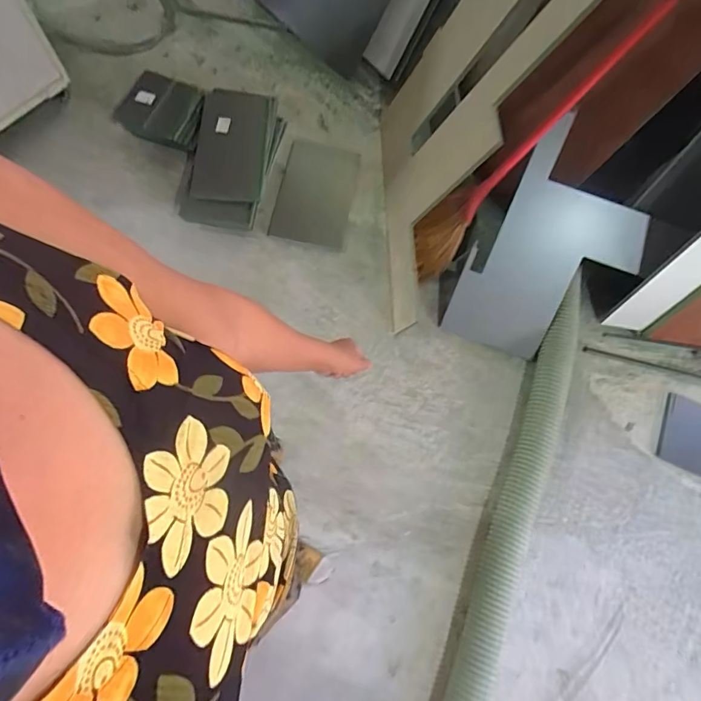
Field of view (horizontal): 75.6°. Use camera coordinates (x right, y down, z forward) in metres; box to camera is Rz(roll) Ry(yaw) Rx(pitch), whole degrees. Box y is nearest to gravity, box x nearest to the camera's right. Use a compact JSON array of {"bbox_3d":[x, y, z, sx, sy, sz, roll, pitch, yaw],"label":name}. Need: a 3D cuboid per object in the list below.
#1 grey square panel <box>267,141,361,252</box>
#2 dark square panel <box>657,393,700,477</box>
[{"bbox_3d":[-0.122,-0.550,1.599,0.251,0.016,0.380,12,79,-5],"label":"grey square panel"},{"bbox_3d":[1.103,0.281,1.425,0.233,0.015,0.217,25,71,3],"label":"dark square panel"}]

